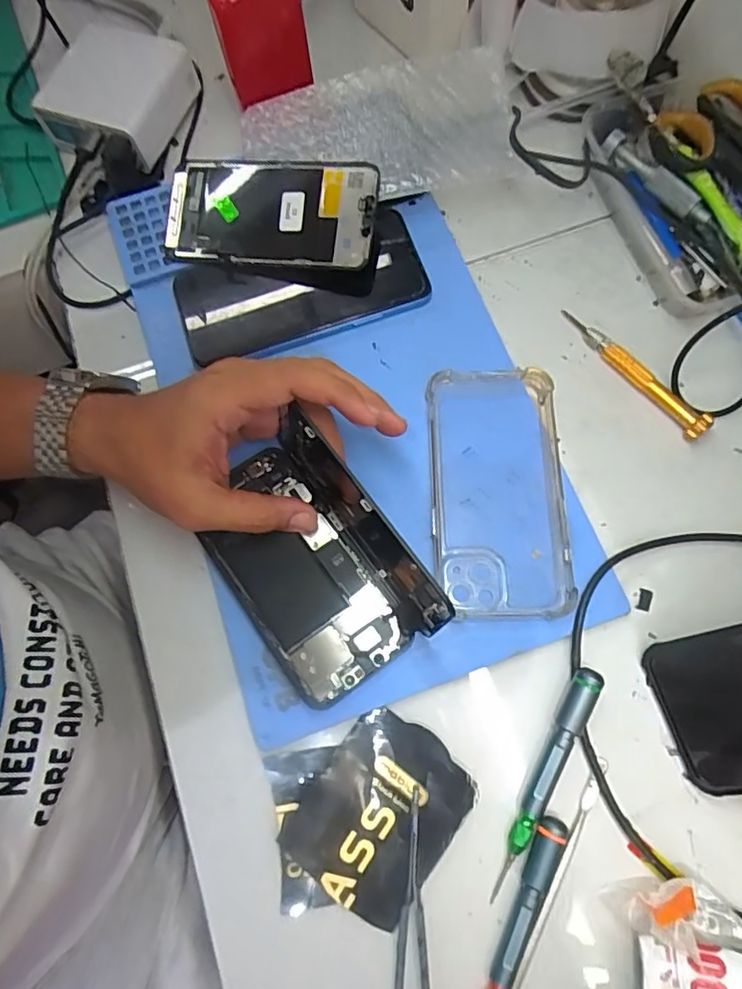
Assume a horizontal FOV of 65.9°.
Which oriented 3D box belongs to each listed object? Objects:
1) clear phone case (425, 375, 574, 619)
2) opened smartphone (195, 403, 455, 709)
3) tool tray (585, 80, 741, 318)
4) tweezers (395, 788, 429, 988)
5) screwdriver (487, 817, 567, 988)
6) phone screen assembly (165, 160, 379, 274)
[{"bbox_3d":[0.076,-0.005,0.339,0.078,0.015,0.150,0,75,0],"label":"clear phone case"},{"bbox_3d":[-0.033,0.031,0.303,0.092,0.070,0.143,-36,78,-9],"label":"opened smartphone"},{"bbox_3d":[0.218,-0.197,0.381,0.111,0.043,0.168,-18,74,-2],"label":"tool tray"},{"bbox_3d":[0.020,0.220,0.284,0.018,0.007,0.131,0,74,3],"label":"tweezers"},{"bbox_3d":[0.068,0.220,0.280,0.013,0.012,0.121,24,76,10],"label":"screwdriver"},{"bbox_3d":[-0.068,-0.189,0.381,0.146,0.007,0.070,8,87,11],"label":"phone screen assembly"}]

